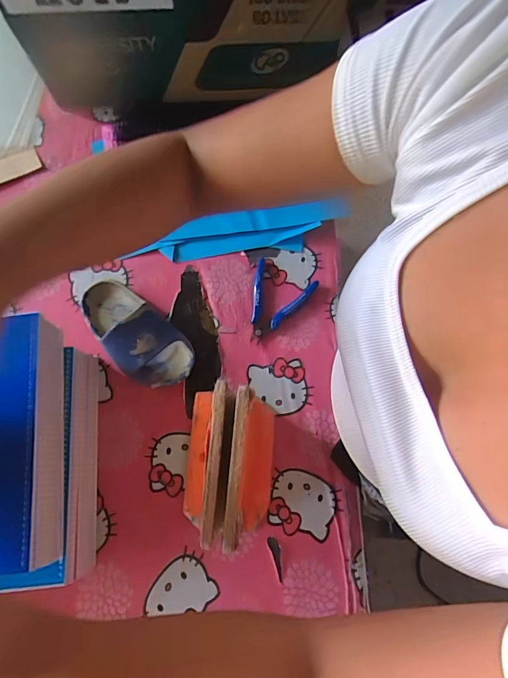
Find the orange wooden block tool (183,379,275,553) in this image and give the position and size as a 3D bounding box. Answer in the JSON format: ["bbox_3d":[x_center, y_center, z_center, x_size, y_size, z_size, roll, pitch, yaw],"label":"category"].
[{"bbox_3d":[-0.028,0.132,0.435,0.103,0.111,0.152,4,74,0],"label":"orange wooden block tool"}]

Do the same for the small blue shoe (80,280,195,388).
[{"bbox_3d":[-0.156,-0.012,0.502,0.090,0.060,0.172,-41,78,-12],"label":"small blue shoe"}]

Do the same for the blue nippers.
[{"bbox_3d":[0.023,-0.049,0.540,0.088,0.010,0.112,28,75,7],"label":"blue nippers"}]

